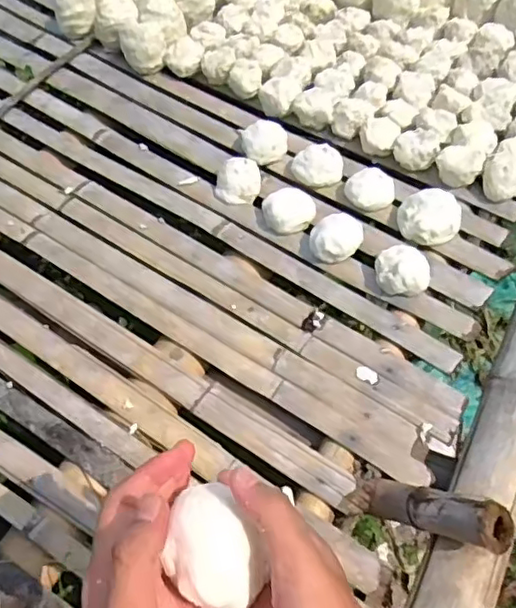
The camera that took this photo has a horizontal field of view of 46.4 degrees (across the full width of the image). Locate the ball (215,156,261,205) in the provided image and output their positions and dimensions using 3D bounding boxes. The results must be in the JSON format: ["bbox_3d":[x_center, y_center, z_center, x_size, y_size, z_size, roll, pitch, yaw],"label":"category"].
[{"bbox_3d":[-0.033,-0.201,0.981,0.071,0.041,0.069,-1,57,2],"label":"ball"}]

